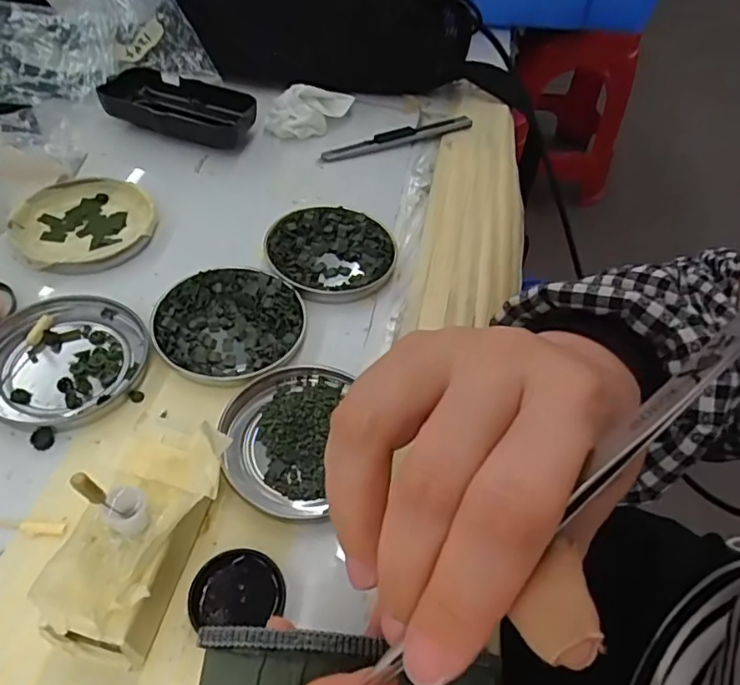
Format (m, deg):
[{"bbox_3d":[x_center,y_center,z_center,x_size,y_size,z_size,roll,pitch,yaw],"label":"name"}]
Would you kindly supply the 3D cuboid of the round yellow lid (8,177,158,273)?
[{"bbox_3d":[-0.173,-0.074,0.353,0.079,0.012,0.079,3,50,-4],"label":"round yellow lid"}]

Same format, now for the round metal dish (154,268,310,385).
[{"bbox_3d":[-0.075,-0.011,0.311,0.077,0.008,0.073,3,50,-4],"label":"round metal dish"}]

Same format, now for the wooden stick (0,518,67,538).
[{"bbox_3d":[-0.155,0.073,0.236,0.059,0.004,0.006,6,50,-1],"label":"wooden stick"}]

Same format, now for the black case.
[{"bbox_3d":[-0.141,-0.172,0.429,0.115,0.025,0.053,16,51,7],"label":"black case"}]

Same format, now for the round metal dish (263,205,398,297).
[{"bbox_3d":[-0.024,-0.056,0.354,0.075,0.011,0.074,3,50,-4],"label":"round metal dish"}]

